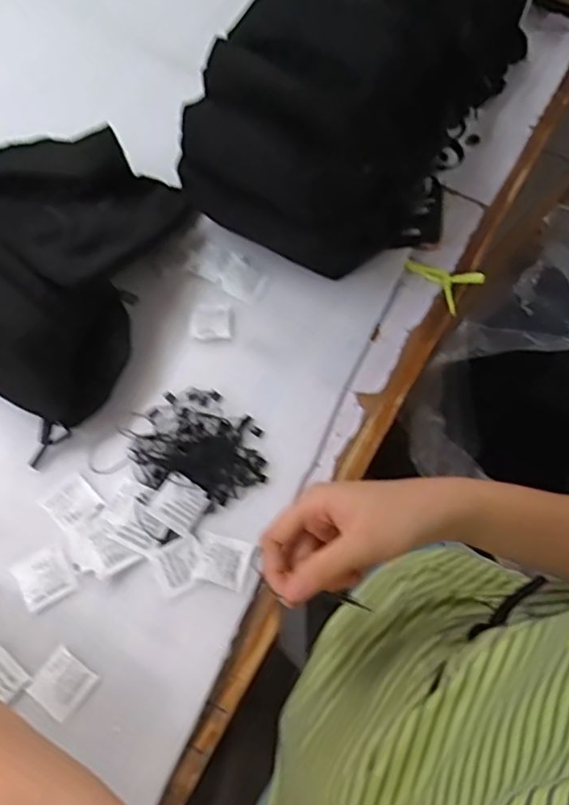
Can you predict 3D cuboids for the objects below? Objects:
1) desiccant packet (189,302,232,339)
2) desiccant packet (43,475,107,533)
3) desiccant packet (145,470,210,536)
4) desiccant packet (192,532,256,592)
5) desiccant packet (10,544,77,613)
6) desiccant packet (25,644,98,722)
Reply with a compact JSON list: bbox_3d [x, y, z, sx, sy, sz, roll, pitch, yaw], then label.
[{"bbox_3d":[-0.069,-0.076,0.574,0.037,0.004,0.036,-5,67,-2],"label":"desiccant packet"},{"bbox_3d":[-0.173,0.085,0.505,0.038,0.004,0.040,-41,73,-16],"label":"desiccant packet"},{"bbox_3d":[-0.087,0.082,0.501,0.040,0.004,0.040,30,70,11],"label":"desiccant packet"},{"bbox_3d":[-0.049,0.127,0.492,0.045,0.004,0.038,17,68,7],"label":"desiccant packet"},{"bbox_3d":[-0.189,0.137,0.480,0.039,0.004,0.042,-30,71,-12],"label":"desiccant packet"},{"bbox_3d":[-0.166,0.207,0.452,0.039,0.004,0.038,36,71,13],"label":"desiccant packet"}]

